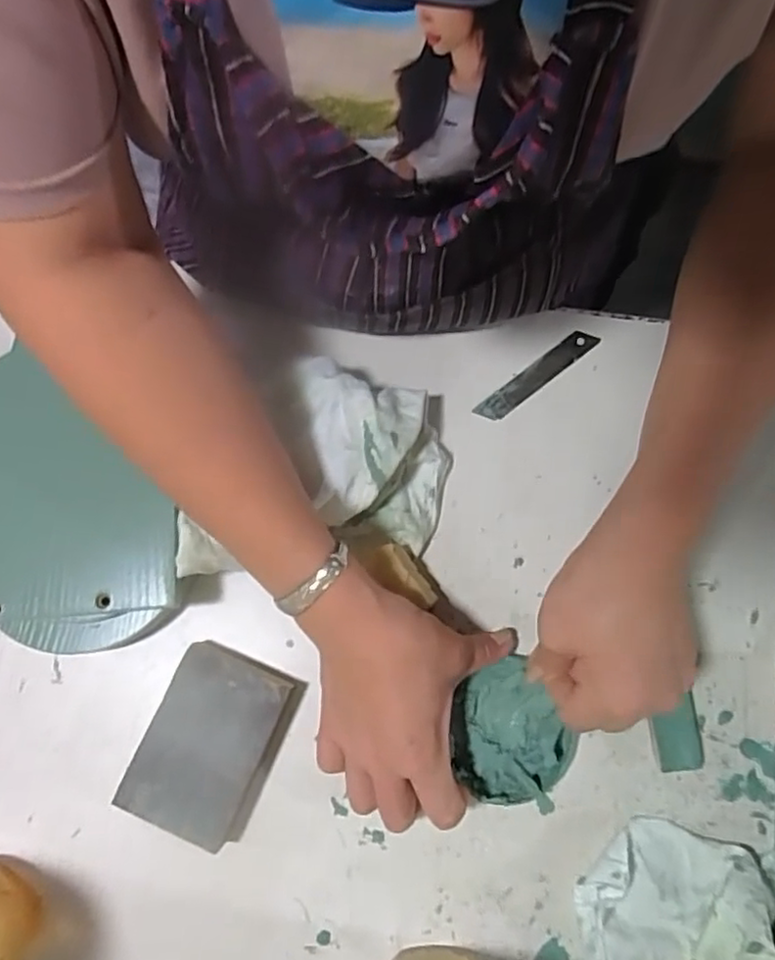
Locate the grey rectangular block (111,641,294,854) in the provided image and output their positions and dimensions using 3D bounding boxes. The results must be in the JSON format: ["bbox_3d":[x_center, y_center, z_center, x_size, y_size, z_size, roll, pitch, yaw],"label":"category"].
[{"bbox_3d":[-0.106,0.154,0.380,0.066,0.028,0.101,23,79,6],"label":"grey rectangular block"}]

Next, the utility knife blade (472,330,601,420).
[{"bbox_3d":[0.104,-0.073,0.441,0.099,0.004,0.018,-38,80,-7],"label":"utility knife blade"}]

